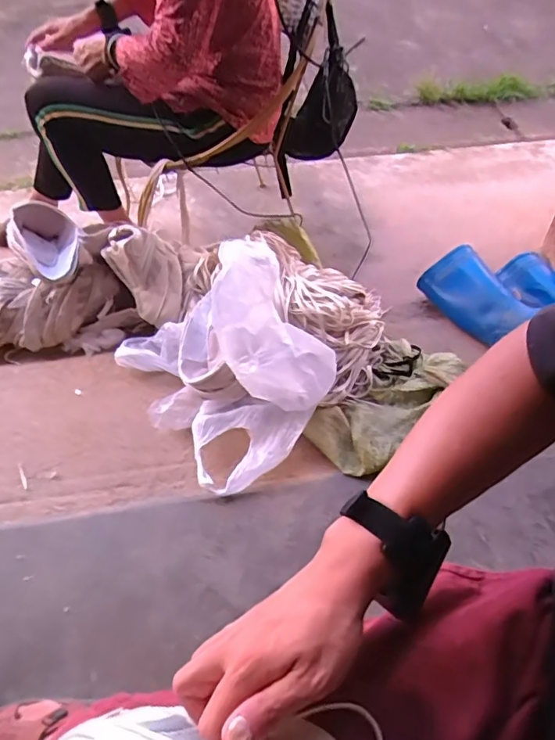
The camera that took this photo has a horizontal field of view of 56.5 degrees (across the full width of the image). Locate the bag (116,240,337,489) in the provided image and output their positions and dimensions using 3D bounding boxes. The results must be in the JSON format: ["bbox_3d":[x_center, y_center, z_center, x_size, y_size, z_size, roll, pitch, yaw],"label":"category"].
[{"bbox_3d":[-0.103,-0.052,0.965,0.314,0.339,0.407,-32,58,-23],"label":"bag"}]

